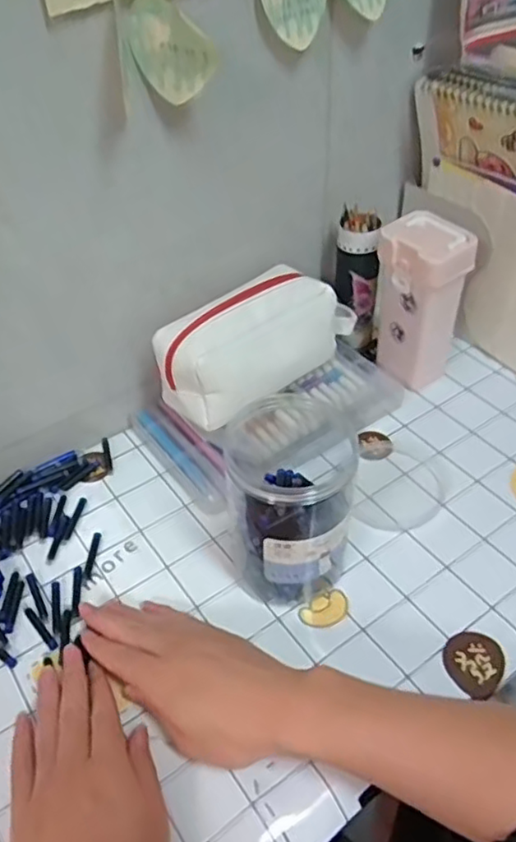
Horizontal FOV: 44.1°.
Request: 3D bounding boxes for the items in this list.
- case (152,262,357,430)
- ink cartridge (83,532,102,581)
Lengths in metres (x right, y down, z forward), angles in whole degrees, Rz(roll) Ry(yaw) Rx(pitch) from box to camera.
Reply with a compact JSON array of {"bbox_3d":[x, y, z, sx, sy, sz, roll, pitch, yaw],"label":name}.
[{"bbox_3d":[0.006,-0.087,0.629,0.224,0.082,0.086,-32,52,-28],"label":"case"},{"bbox_3d":[-0.148,0.120,0.568,0.007,0.005,0.046,3,44,5],"label":"ink cartridge"}]

